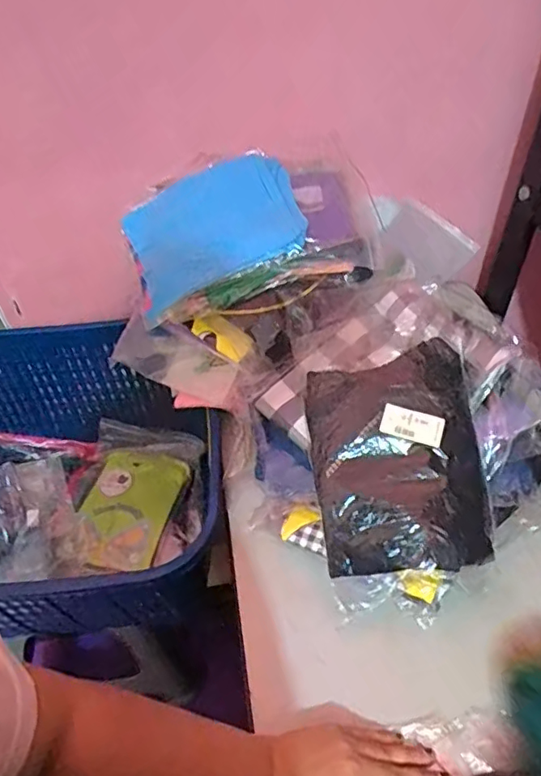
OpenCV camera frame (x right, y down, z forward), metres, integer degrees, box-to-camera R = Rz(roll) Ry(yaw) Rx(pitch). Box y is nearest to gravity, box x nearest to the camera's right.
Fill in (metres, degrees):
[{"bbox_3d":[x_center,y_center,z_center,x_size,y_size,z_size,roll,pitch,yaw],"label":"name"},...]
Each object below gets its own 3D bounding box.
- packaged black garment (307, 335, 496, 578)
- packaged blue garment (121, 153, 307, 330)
[{"bbox_3d":[0.128,0.070,0.568,0.161,0.025,0.220,-7,72,6],"label":"packaged black garment"},{"bbox_3d":[-0.076,-0.197,0.696,0.221,0.050,0.160,-22,79,15],"label":"packaged blue garment"}]

